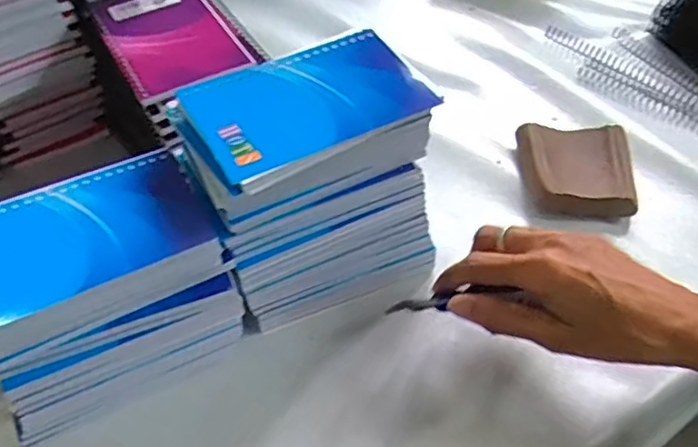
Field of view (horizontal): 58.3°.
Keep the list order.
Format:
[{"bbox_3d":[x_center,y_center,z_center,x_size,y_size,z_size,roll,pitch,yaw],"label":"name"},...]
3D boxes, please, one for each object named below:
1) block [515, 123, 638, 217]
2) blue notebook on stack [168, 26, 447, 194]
[{"bbox_3d":[0.181,-0.043,0.490,0.086,0.021,0.087,2,50,1],"label":"block"},{"bbox_3d":[-0.022,-0.069,0.352,0.127,0.008,0.083,-25,54,-20],"label":"blue notebook on stack"}]

